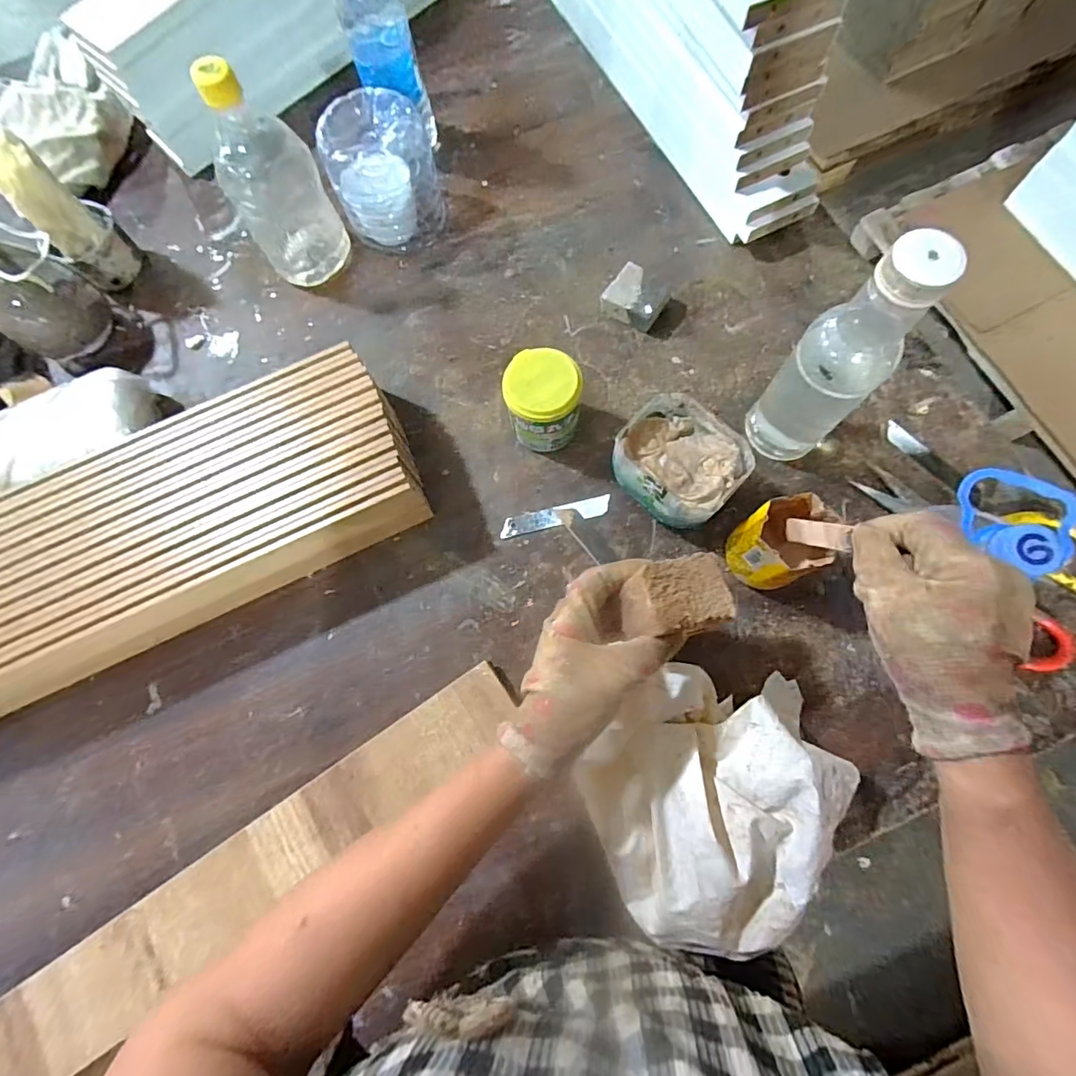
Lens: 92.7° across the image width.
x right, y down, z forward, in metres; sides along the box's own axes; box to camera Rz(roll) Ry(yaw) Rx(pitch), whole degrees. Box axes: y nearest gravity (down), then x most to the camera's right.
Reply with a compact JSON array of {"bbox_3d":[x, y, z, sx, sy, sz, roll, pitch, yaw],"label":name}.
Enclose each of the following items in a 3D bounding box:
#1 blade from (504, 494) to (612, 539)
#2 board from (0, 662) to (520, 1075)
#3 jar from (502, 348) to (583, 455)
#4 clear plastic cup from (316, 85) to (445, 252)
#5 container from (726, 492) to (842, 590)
[{"bbox_3d":[0.017,-0.020,0.474,0.102,0.004,0.019,-13,76,0],"label":"blade"},{"bbox_3d":[-0.294,0.317,0.391,0.658,0.016,0.075,-35,81,-5],"label":"board"},{"bbox_3d":[0.005,-0.121,0.456,0.064,0.062,0.067,0,80,1],"label":"jar"},{"bbox_3d":[-0.155,-0.372,0.523,0.099,0.097,0.090,0,80,1],"label":"clear plastic cup"},{"bbox_3d":[0.193,0.004,0.411,0.061,0.070,0.058,0,80,1],"label":"container"}]

